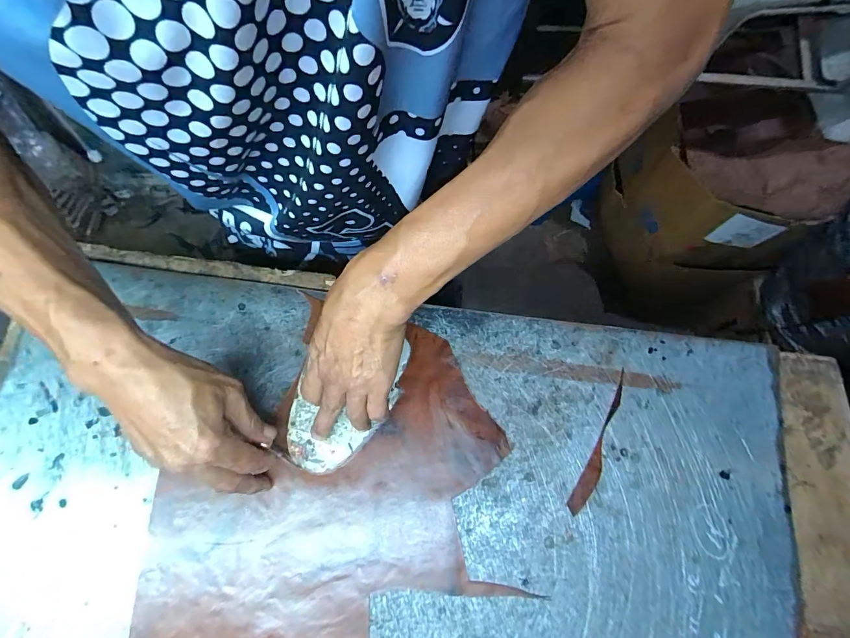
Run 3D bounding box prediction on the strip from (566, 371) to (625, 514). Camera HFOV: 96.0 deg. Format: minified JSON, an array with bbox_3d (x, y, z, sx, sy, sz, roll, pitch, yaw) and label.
[{"bbox_3d":[0.176,0.121,0.377,0.018,0.009,0.145,29,69,4],"label":"strip"}]

